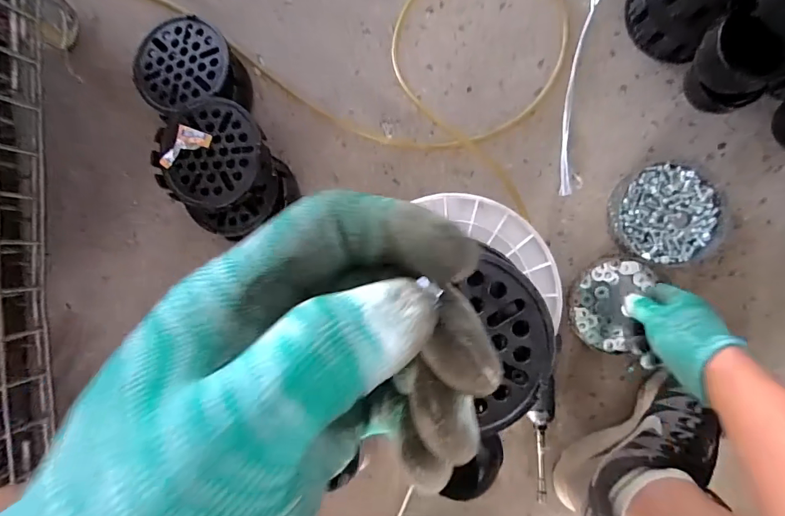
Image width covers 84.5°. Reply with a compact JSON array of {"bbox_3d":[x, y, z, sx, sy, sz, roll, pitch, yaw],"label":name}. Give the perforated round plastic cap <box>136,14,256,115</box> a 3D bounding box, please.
[{"bbox_3d":[-0.276,-0.262,0.597,0.132,0.050,0.126,0,93,4],"label":"perforated round plastic cap"}]

